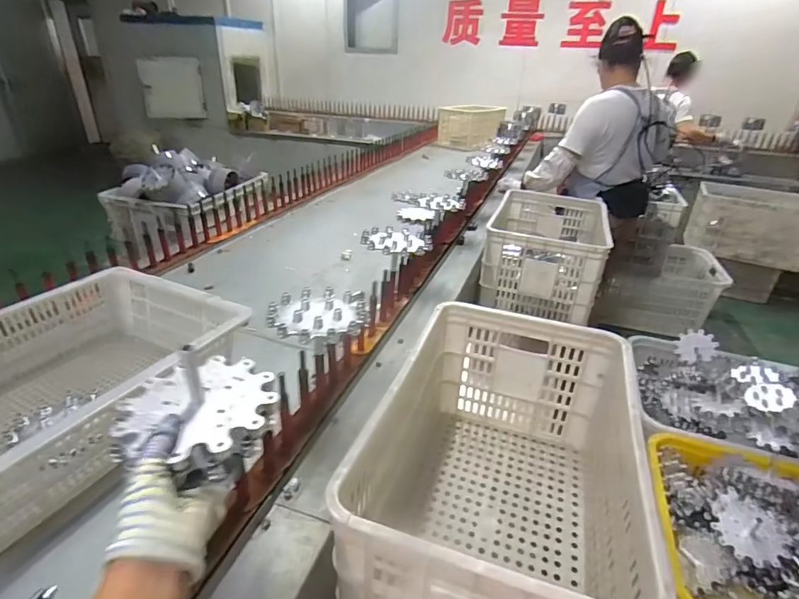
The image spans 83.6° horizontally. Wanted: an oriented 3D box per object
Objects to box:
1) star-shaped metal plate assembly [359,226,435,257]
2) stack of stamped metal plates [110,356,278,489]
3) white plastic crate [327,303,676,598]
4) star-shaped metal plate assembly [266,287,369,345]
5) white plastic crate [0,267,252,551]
[{"bbox_3d":[-0.006,-0.124,0.958,0.149,0.020,0.149,3,29,3],"label":"star-shaped metal plate assembly"},{"bbox_3d":[-0.196,0.116,0.448,0.137,0.048,0.128,-17,34,-30],"label":"stack of stamped metal plates"},{"bbox_3d":[0.168,0.274,0.718,0.361,0.289,0.538,12,30,18],"label":"white plastic crate"},{"bbox_3d":[-0.125,0.021,0.692,0.147,0.022,0.142,-5,29,-12],"label":"star-shaped metal plate assembly"},{"bbox_3d":[-0.550,0.143,0.714,0.387,0.187,0.518,13,31,20],"label":"white plastic crate"}]

